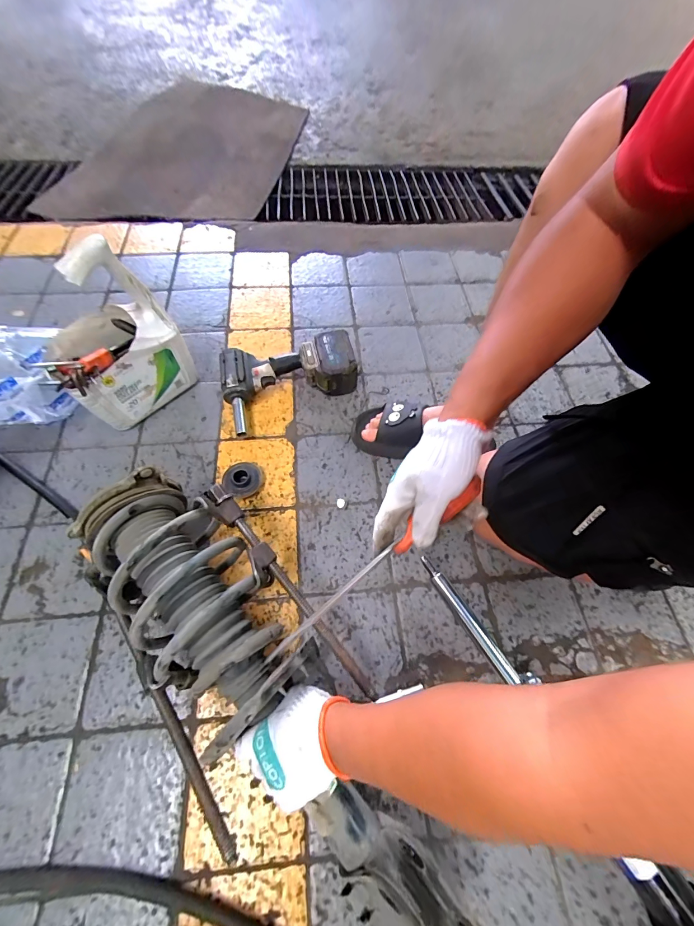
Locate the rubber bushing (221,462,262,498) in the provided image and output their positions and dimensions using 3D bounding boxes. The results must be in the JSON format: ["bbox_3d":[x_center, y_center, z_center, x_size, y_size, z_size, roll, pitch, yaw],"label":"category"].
[{"bbox_3d":[-0.196,0.029,0.652,0.069,0.020,0.071,1,64,-2],"label":"rubber bushing"}]

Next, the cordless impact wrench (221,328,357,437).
[{"bbox_3d":[-0.120,-0.188,0.739,0.286,0.090,0.178,-23,65,-13],"label":"cordless impact wrench"}]

